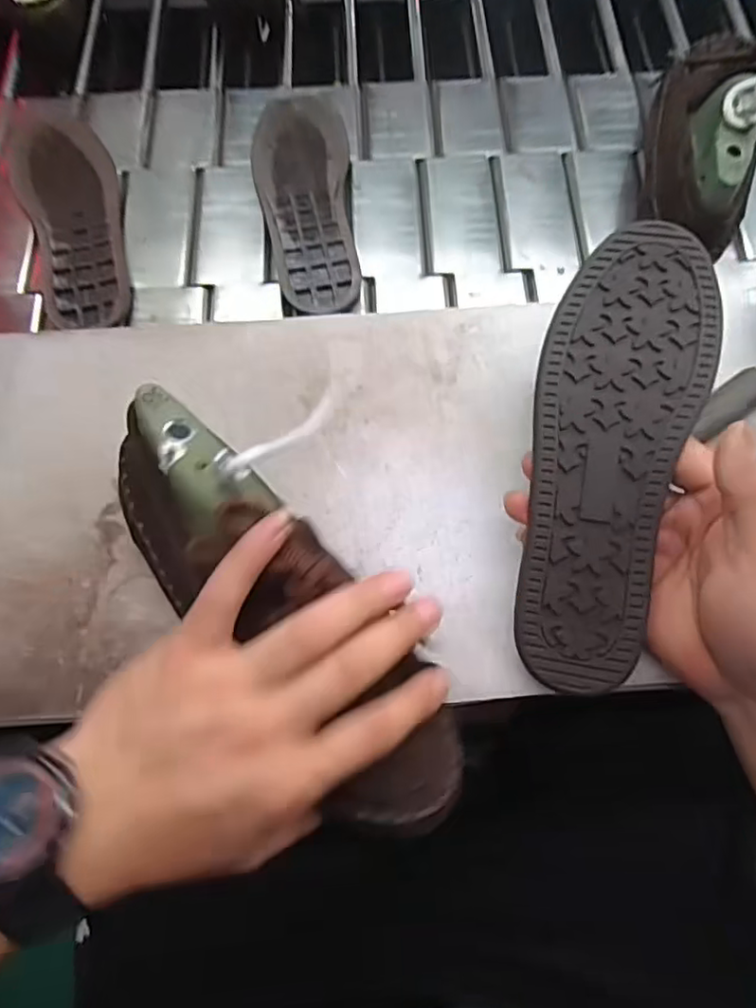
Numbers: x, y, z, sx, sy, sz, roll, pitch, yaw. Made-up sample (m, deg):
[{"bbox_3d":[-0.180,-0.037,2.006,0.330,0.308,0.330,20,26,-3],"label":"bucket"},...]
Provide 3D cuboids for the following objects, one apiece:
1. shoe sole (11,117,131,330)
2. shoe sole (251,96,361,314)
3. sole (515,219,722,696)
[{"bbox_3d":[-0.250,-0.240,0.504,0.076,0.011,0.235,-21,71,-8],"label":"shoe sole"},{"bbox_3d":[-0.062,-0.254,0.509,0.079,0.012,0.233,-5,69,-2],"label":"shoe sole"},{"bbox_3d":[0.117,-0.027,0.312,0.079,0.021,0.241,12,88,4],"label":"sole"}]

